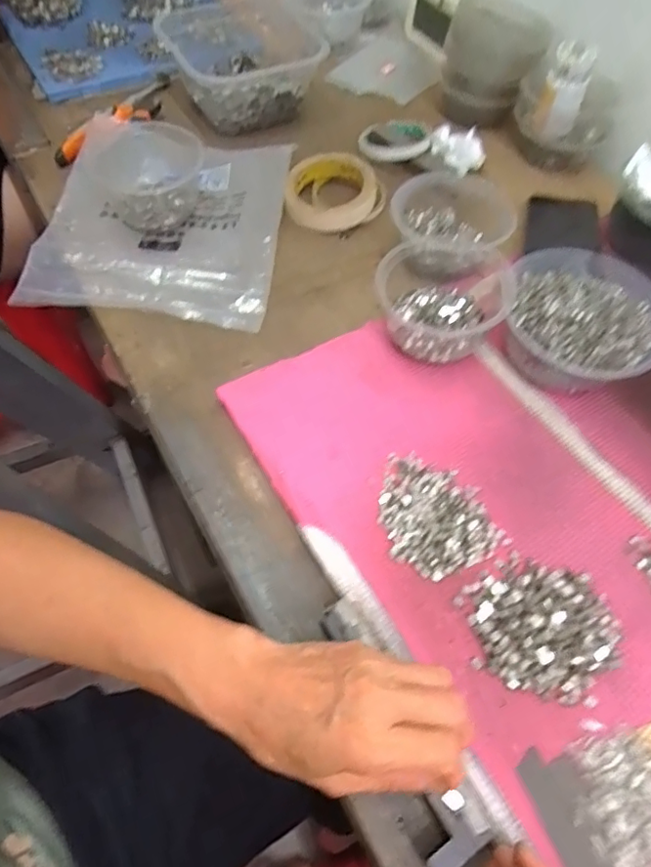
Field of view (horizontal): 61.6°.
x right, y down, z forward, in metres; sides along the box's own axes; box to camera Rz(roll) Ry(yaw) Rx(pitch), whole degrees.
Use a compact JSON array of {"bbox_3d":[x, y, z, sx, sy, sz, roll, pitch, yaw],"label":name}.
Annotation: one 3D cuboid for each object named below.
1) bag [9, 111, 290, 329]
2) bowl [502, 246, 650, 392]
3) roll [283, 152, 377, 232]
[{"bbox_3d":[-0.168,-0.232,0.566,0.240,0.033,0.271,5,60,1],"label":"bag"},{"bbox_3d":[0.219,-0.093,0.470,0.123,0.058,0.130,1,60,-1],"label":"bowl"},{"bbox_3d":[0.006,-0.265,0.594,0.094,0.025,0.098,1,60,-1],"label":"roll"}]

